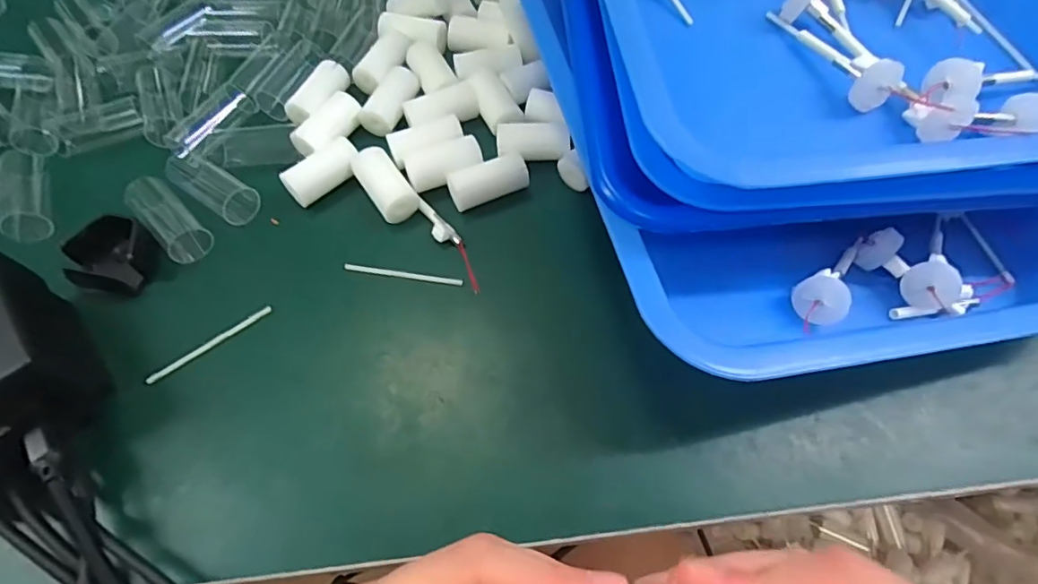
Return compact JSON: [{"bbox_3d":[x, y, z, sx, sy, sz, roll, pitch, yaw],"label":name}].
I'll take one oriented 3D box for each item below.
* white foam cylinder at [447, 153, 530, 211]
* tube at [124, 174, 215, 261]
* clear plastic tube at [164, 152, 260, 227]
[{"bbox_3d":[-0.016,-0.060,0.288,0.041,0.015,0.017,-19,62,-10],"label":"white foam cylinder"},{"bbox_3d":[-0.180,-0.038,0.281,0.020,0.017,0.053,-39,67,-19],"label":"tube"},{"bbox_3d":[-0.164,-0.057,0.291,0.055,0.018,0.022,31,66,17],"label":"clear plastic tube"}]

